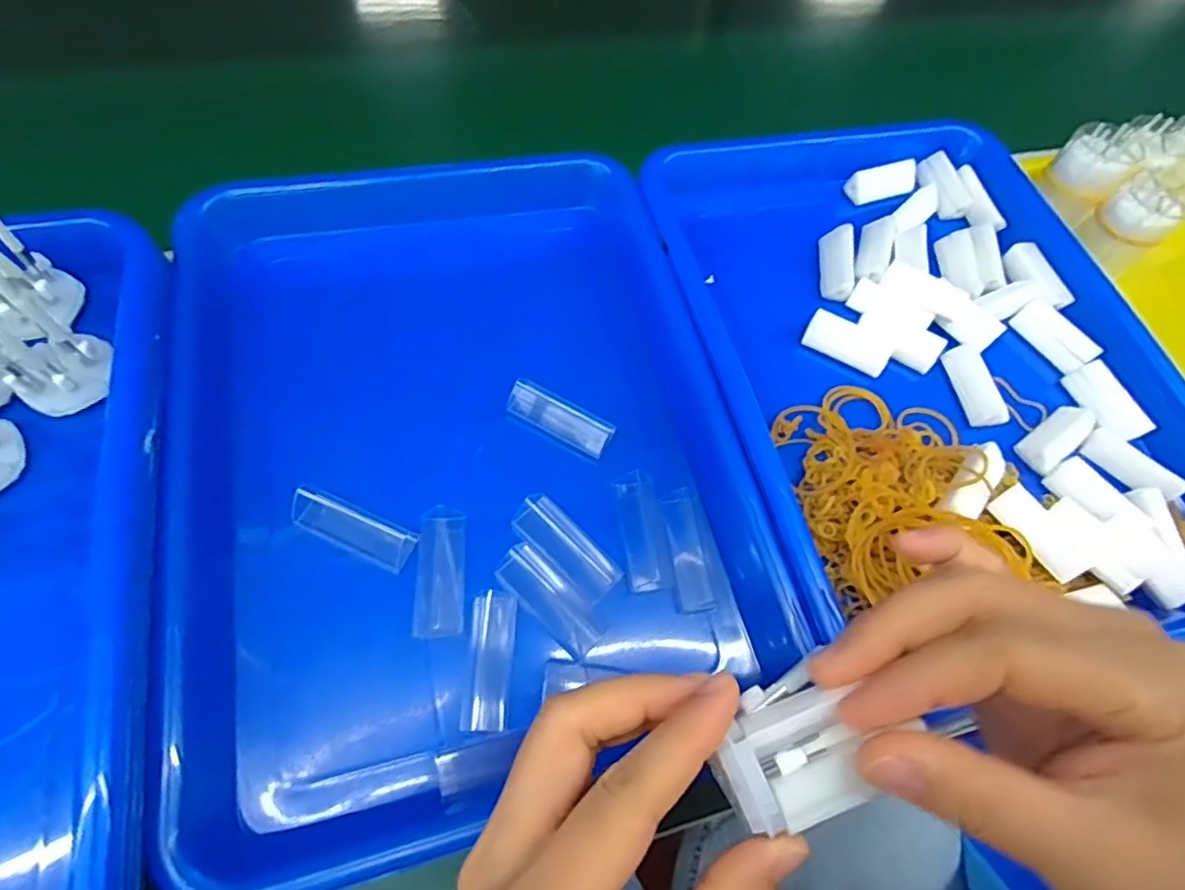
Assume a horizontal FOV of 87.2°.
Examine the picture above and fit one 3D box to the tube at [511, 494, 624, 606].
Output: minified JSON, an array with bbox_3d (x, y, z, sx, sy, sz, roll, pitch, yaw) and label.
[{"bbox_3d":[-0.012,0.046,0.283,0.054,0.009,0.021,43,67,15],"label":"tube"}]

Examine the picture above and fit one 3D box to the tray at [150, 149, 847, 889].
[{"bbox_3d":[-0.062,-0.010,0.302,0.254,0.044,0.339,-13,65,-13],"label":"tray"}]

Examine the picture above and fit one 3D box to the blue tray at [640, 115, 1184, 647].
[{"bbox_3d":[0.179,-0.049,0.335,0.243,0.040,0.332,-11,65,-12],"label":"blue tray"}]

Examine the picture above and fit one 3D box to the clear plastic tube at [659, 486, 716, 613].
[{"bbox_3d":[0.043,0.048,0.286,0.016,0.005,0.054,-5,64,-9],"label":"clear plastic tube"}]

